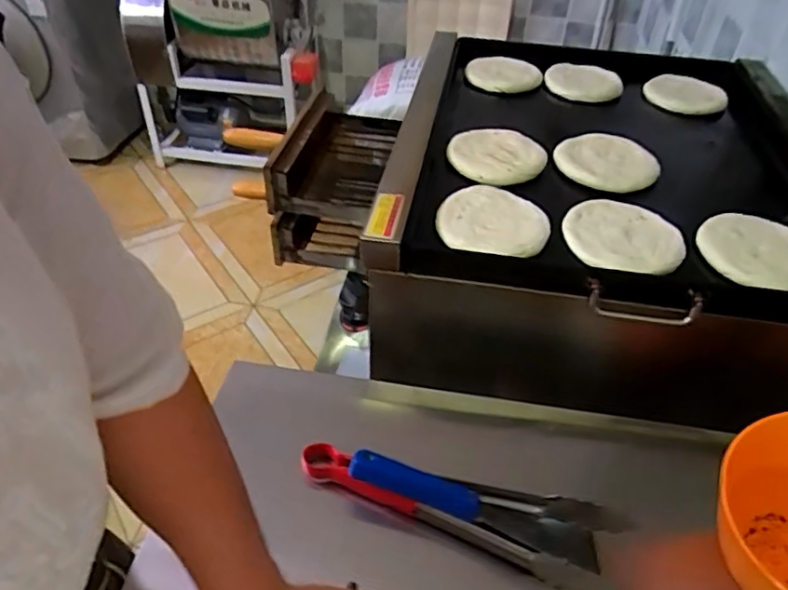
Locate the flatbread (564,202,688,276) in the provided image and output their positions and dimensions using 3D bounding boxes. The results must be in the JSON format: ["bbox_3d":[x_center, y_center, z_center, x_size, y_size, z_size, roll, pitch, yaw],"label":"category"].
[{"bbox_3d":[0.262,-0.069,0.663,0.131,0.009,0.122,19,44,17],"label":"flatbread"}]

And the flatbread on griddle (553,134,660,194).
[{"bbox_3d":[0.287,-0.184,0.786,0.133,0.022,0.108,19,44,17],"label":"flatbread on griddle"}]

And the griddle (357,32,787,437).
[{"bbox_3d":[0.295,-0.151,0.884,0.598,0.211,0.670,6,42,3],"label":"griddle"}]

